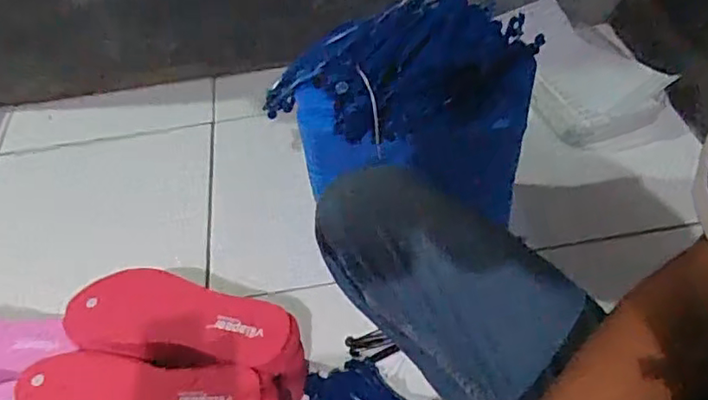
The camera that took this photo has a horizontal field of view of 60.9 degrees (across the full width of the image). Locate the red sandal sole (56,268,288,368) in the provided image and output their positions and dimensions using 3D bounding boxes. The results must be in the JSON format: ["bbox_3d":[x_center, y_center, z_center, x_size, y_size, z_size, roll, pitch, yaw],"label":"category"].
[{"bbox_3d":[-0.198,0.126,0.663,0.253,0.019,0.090,6,50,10],"label":"red sandal sole"}]

